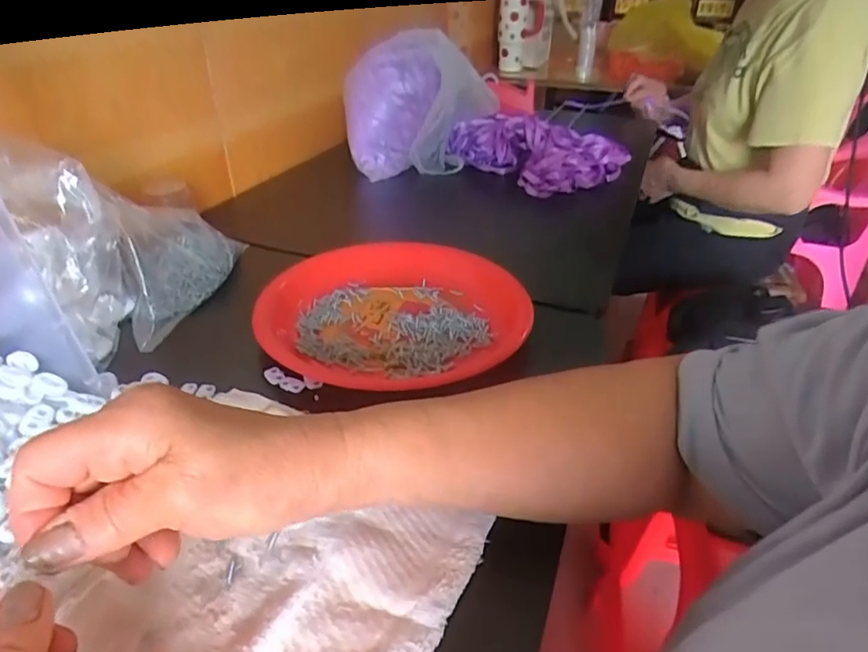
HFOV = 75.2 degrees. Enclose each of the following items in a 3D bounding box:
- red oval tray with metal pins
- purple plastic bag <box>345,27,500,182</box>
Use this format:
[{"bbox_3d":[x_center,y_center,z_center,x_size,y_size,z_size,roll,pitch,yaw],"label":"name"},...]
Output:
[{"bbox_3d":[-0.034,-0.017,0.492,0.214,0.030,0.233,23,39,29],"label":"red oval tray with metal pins"},{"bbox_3d":[-0.017,-0.318,0.812,0.207,0.184,0.119,3,33,-2],"label":"purple plastic bag"}]

